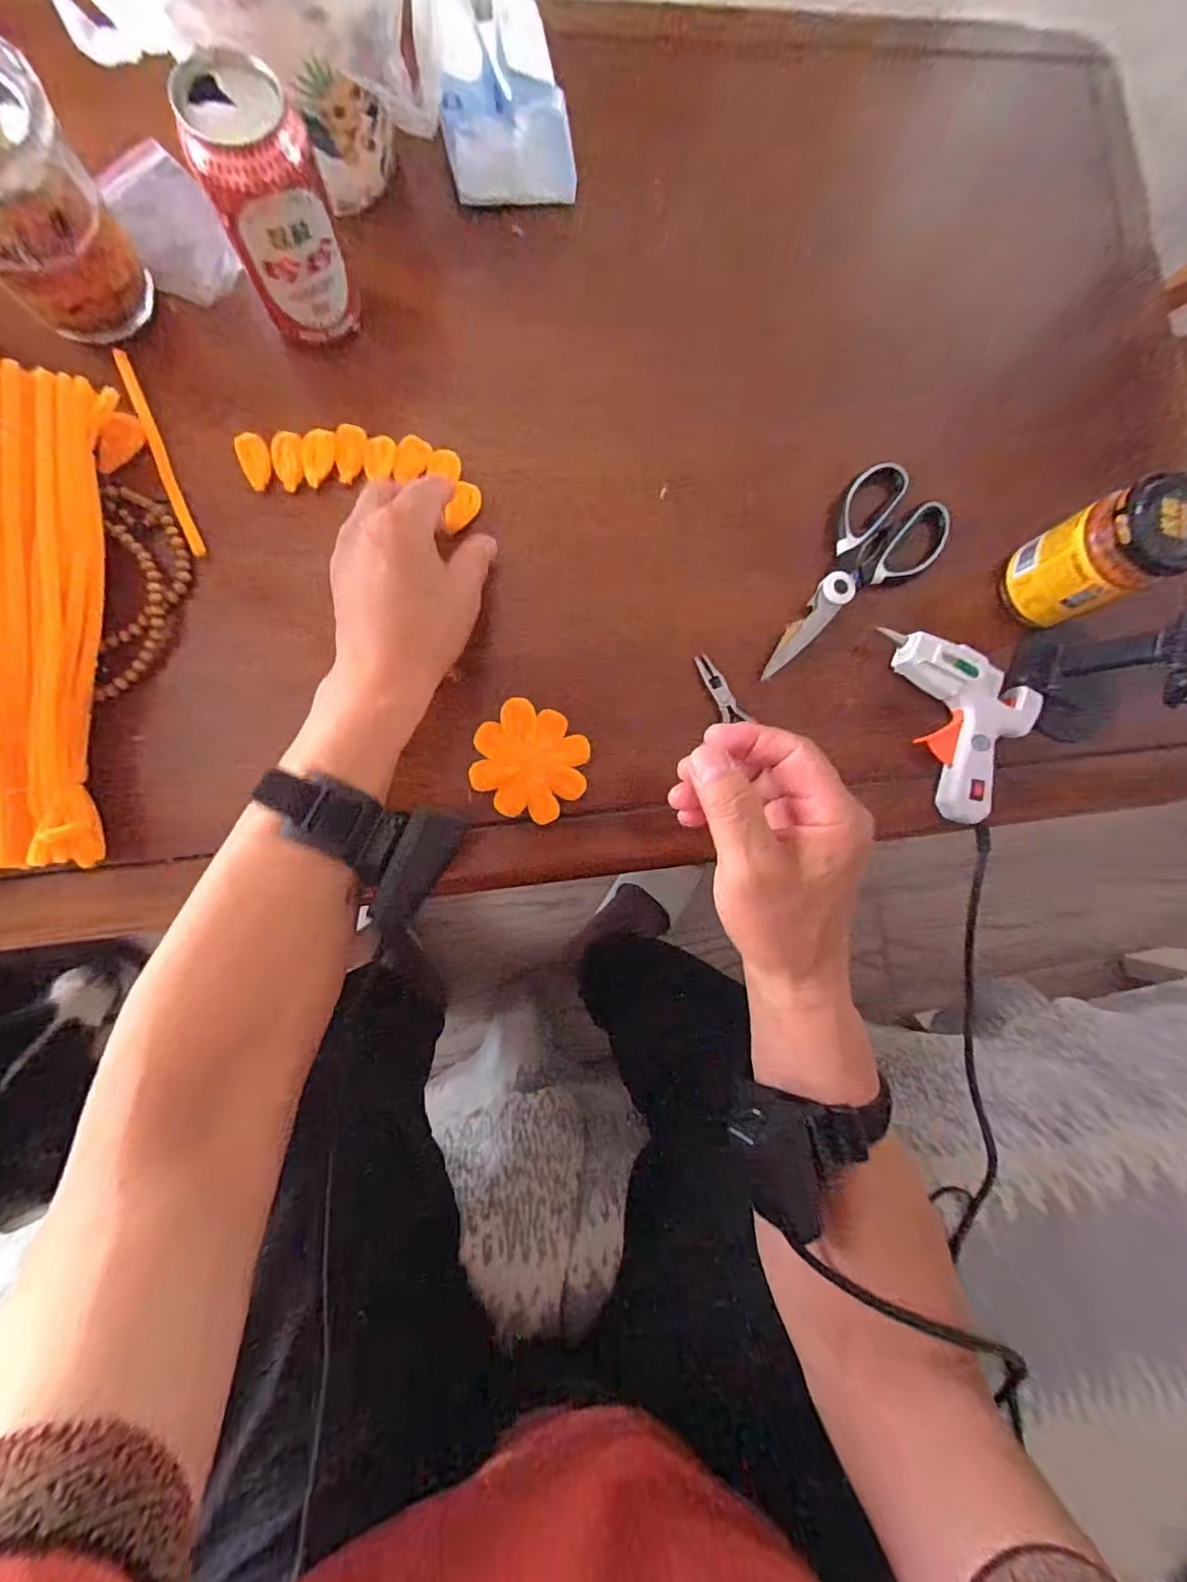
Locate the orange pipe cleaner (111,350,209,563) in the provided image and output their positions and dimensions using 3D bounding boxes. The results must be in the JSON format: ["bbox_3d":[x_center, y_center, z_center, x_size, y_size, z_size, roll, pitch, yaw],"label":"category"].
[{"bbox_3d":[-0.292,-0.228,0.364,0.009,0.004,0.147,-21,89,-7],"label":"orange pipe cleaner"}]

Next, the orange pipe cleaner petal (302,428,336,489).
[{"bbox_3d":[-0.189,-0.230,0.373,0.022,0.004,0.040,-2,86,-6],"label":"orange pipe cleaner petal"}]

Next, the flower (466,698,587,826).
[{"bbox_3d":[-0.043,-0.020,0.370,0.073,0.011,0.077,-45,92,-7],"label":"flower"}]

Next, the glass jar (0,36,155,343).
[{"bbox_3d":[-0.334,-0.345,0.325,0.083,0.106,0.083,0,86,-6],"label":"glass jar"}]

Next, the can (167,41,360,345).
[{"bbox_3d":[-0.188,-0.340,0.331,0.060,0.122,0.056,0,86,-6],"label":"can"}]

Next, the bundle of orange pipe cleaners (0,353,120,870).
[{"bbox_3d":[-0.336,-0.105,0.326,0.060,0.048,0.297,-1,86,-6],"label":"bundle of orange pipe cleaners"}]

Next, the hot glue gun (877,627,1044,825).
[{"bbox_3d":[0.255,-0.050,0.398,0.113,0.026,0.111,27,84,-4],"label":"hot glue gun"}]

